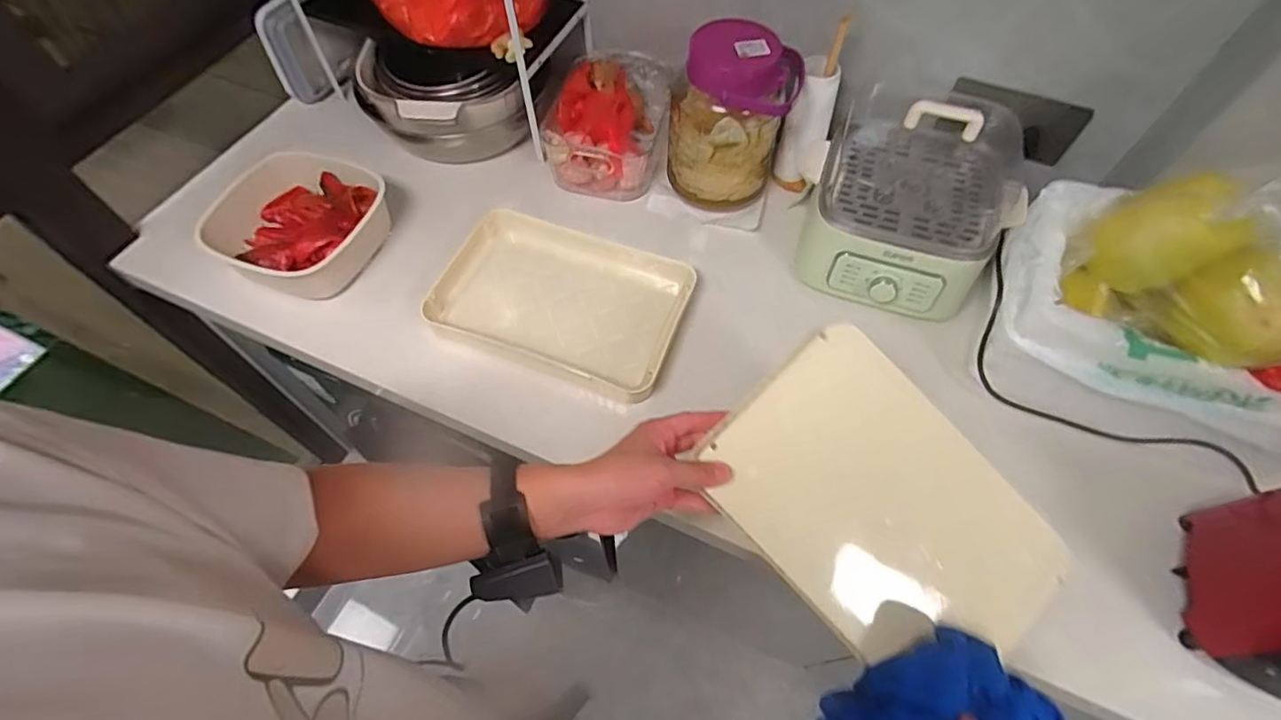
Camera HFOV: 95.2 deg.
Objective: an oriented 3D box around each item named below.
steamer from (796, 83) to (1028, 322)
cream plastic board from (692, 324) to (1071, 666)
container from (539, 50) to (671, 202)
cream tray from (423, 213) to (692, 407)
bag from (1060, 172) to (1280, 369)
[{"bbox_3d":[0.359,-0.225,0.775,0.238,0.195,0.259,22,63,12],"label":"steamer"},{"bbox_3d":[0.218,0.139,0.536,0.206,0.026,0.308,-41,88,-2],"label":"cream plastic board"},{"bbox_3d":[-0.048,-0.378,0.938,0.176,0.099,0.215,13,61,7],"label":"container"},{"bbox_3d":[-0.114,-0.084,0.807,0.336,0.052,0.214,19,62,11],"label":"cream tray"},{"bbox_3d":[0.575,-0.085,0.604,0.106,0.179,0.212,-37,67,-19],"label":"bag"}]

